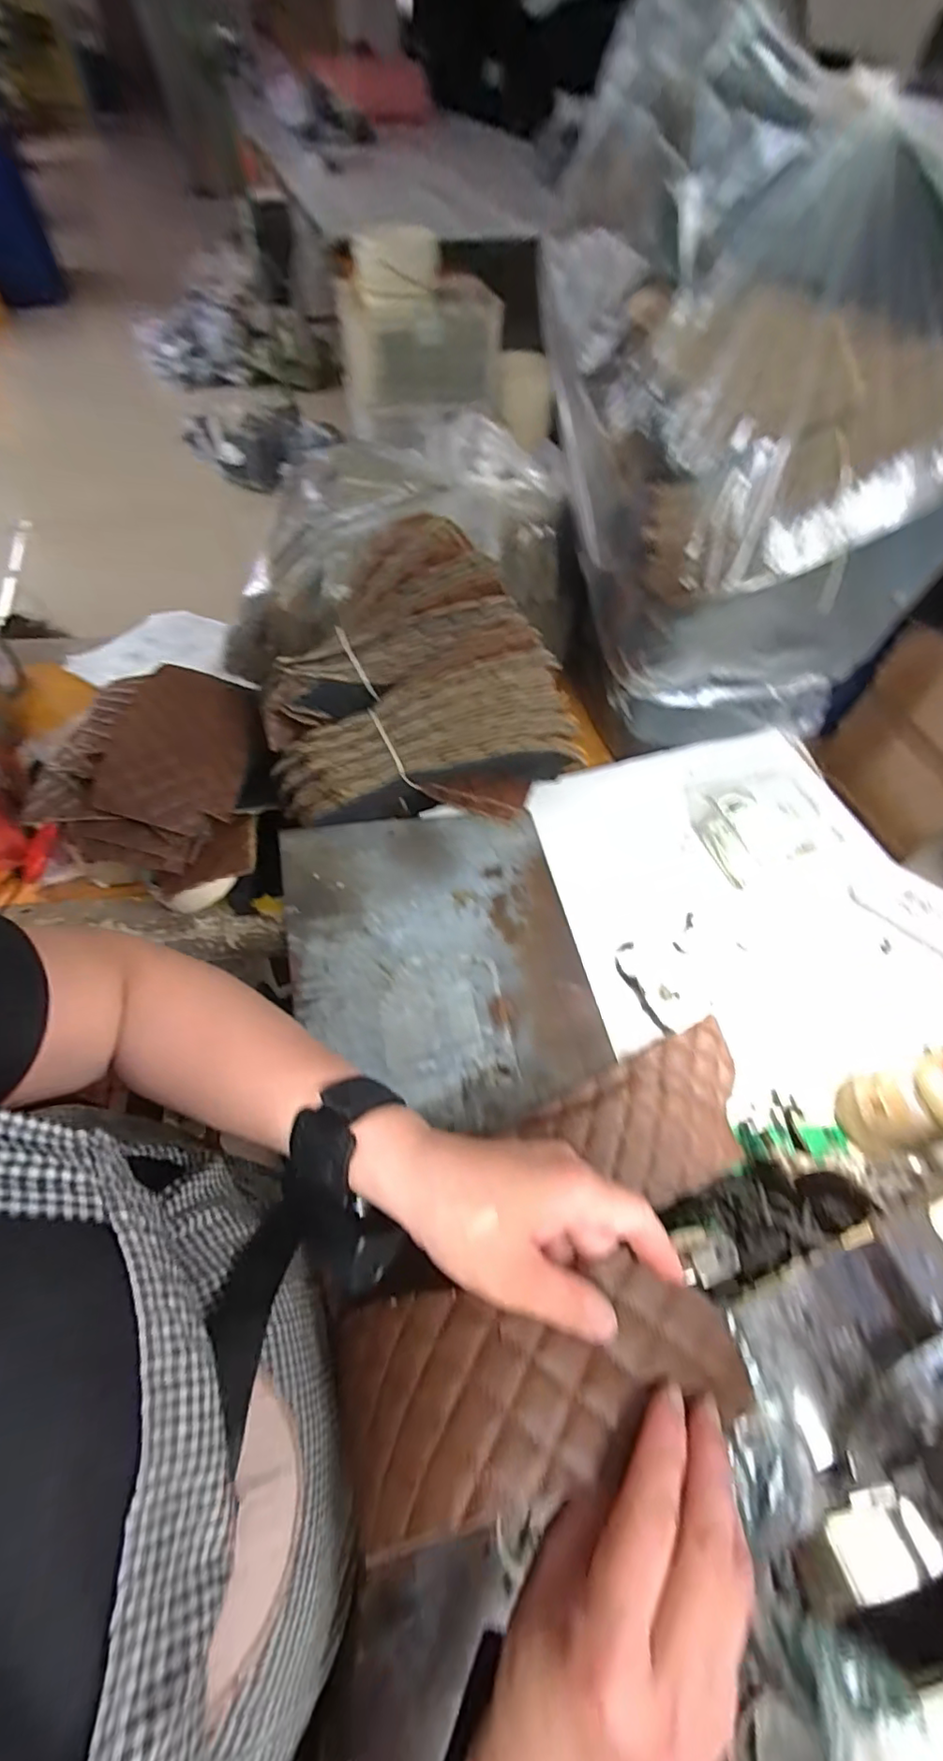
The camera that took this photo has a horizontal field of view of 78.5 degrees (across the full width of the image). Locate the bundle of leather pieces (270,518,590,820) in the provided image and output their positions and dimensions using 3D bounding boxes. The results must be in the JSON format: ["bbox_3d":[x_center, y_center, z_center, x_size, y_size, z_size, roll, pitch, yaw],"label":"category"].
[{"bbox_3d":[-0.056,-0.183,0.558,0.292,0.192,0.188,-7,57,-6],"label":"bundle of leather pieces"}]

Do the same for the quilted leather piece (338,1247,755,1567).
[{"bbox_3d":[0.022,0.225,0.261,0.187,0.055,0.077,-13,58,-1],"label":"quilted leather piece"}]

